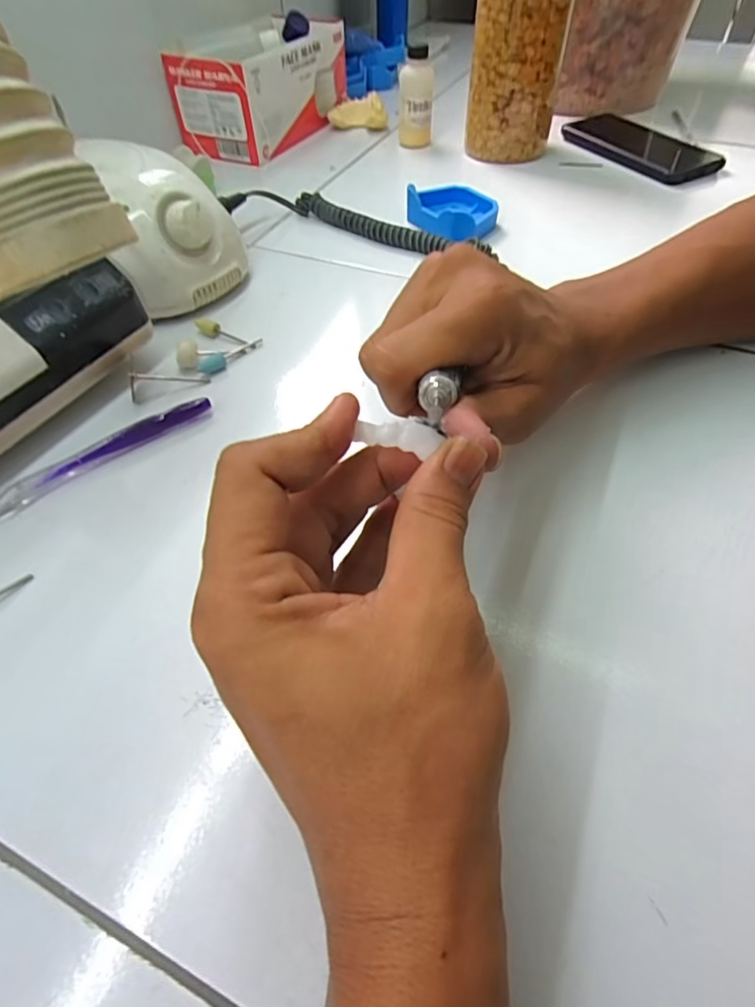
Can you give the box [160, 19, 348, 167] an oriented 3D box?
[{"bbox_3d":[-0.123,-0.478,0.581,0.112,0.087,0.209,21,56,18],"label":"box"}]

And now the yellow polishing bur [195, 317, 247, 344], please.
[{"bbox_3d":[-0.107,-0.118,0.352,0.050,0.006,0.008,26,57,19],"label":"yellow polishing bur"}]

